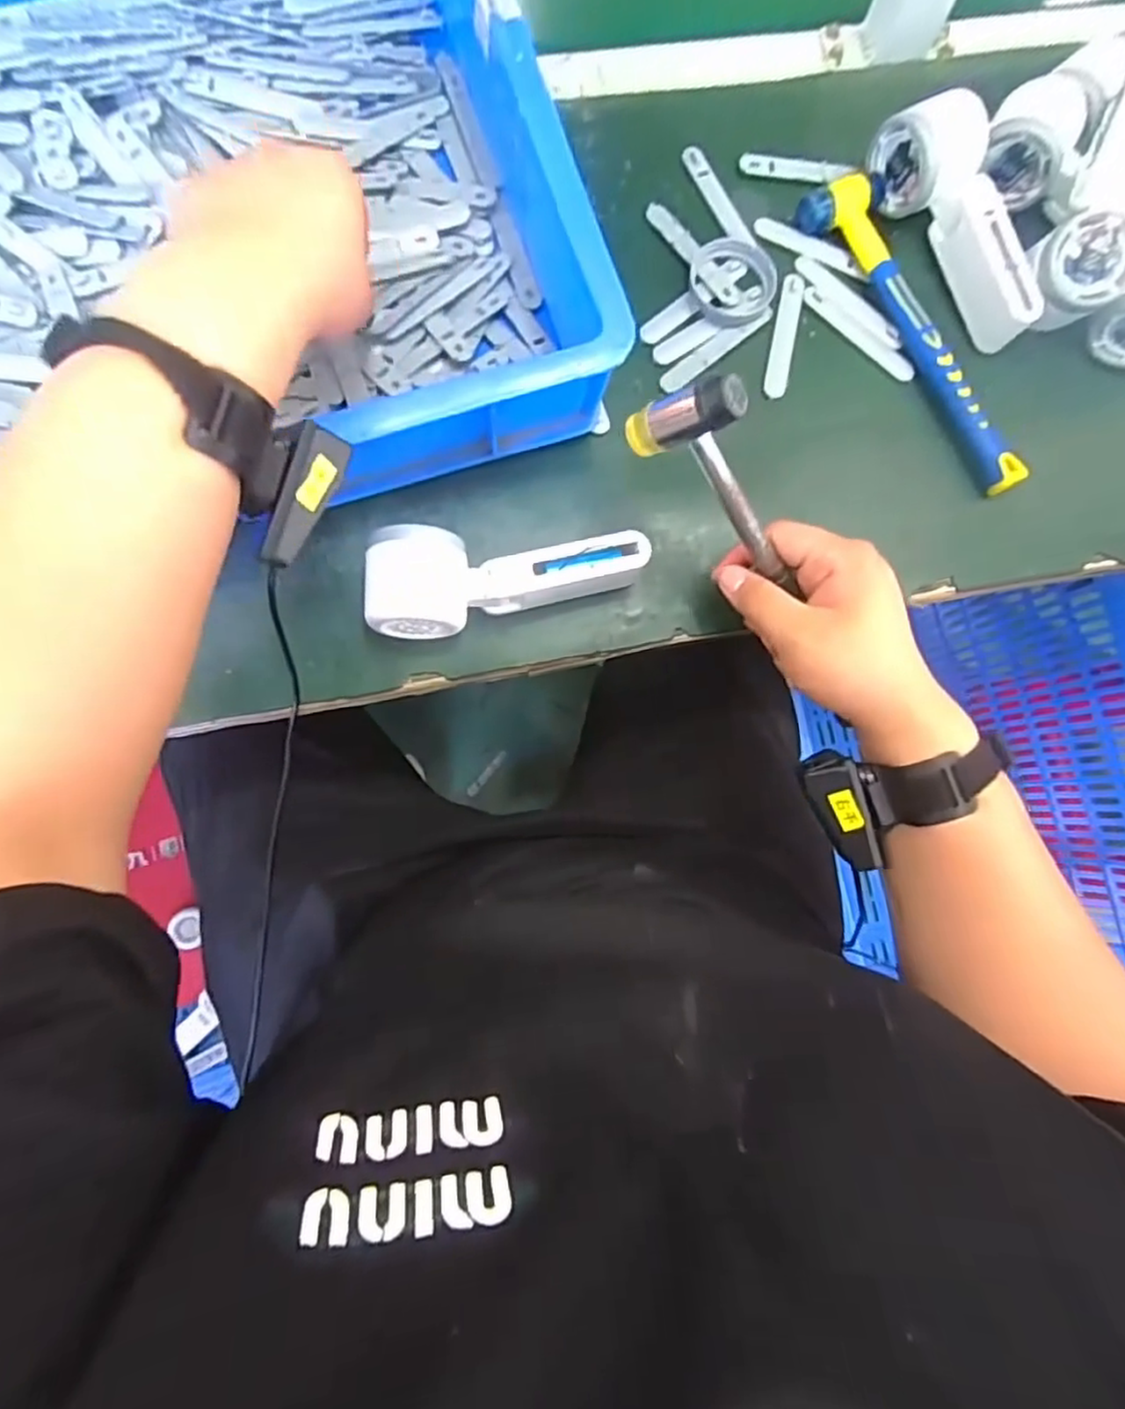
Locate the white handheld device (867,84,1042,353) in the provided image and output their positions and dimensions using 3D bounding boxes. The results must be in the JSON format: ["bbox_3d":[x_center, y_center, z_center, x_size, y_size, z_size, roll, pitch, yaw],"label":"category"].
[{"bbox_3d":[0.278,-0.329,0.457,0.052,0.054,0.166,-30,84,-8],"label":"white handheld device"}]

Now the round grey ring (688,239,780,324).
[{"bbox_3d":[0.115,-0.289,0.462,0.057,0.012,0.061,1,81,-4],"label":"round grey ring"}]

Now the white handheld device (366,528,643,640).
[{"bbox_3d":[-0.033,-0.070,0.413,0.162,0.053,0.056,-1,81,-4],"label":"white handheld device"}]

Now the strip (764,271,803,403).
[{"bbox_3d":[0.151,-0.254,0.462,0.013,0.005,0.092,13,80,-1],"label":"strip"}]

